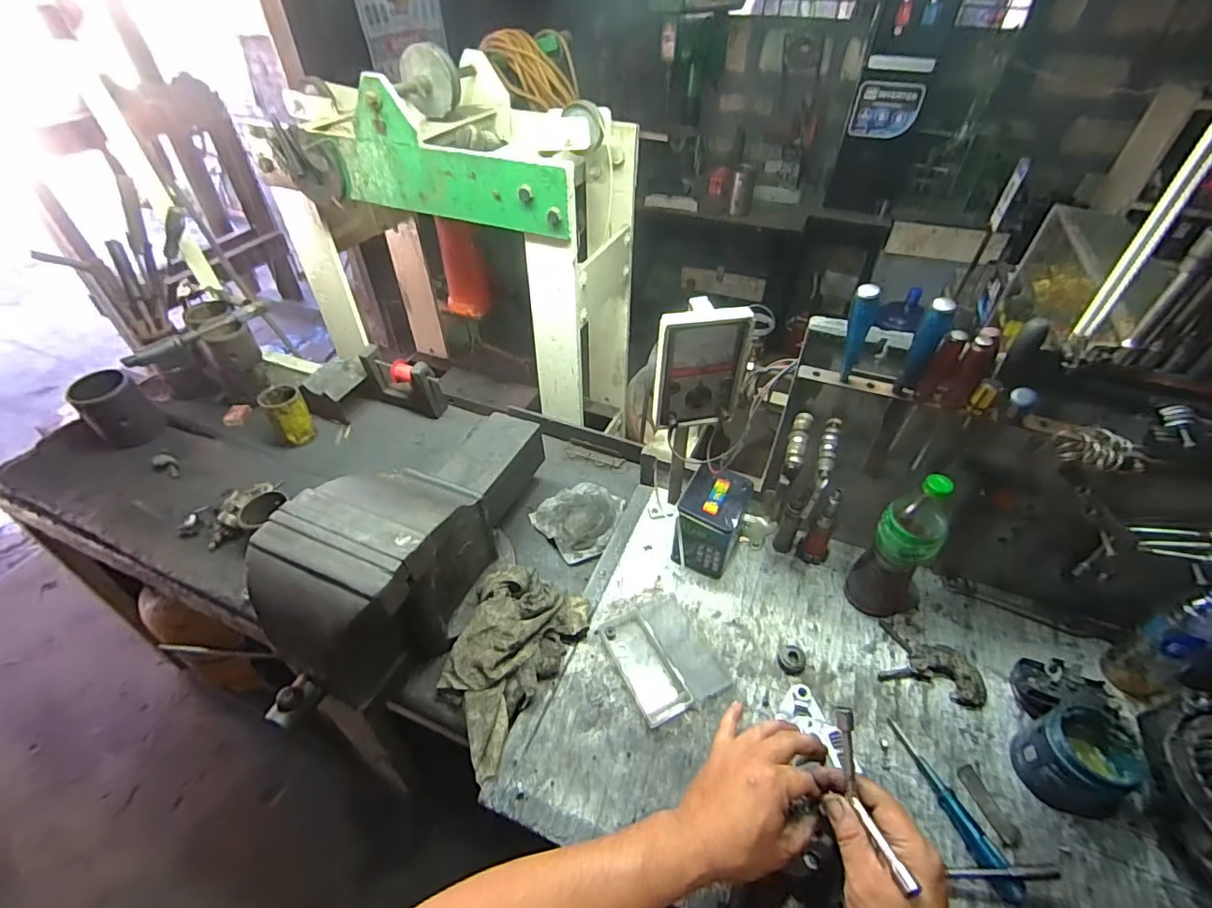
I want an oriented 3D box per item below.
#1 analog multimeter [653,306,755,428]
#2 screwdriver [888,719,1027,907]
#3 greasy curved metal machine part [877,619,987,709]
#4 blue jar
[{"bbox_3d":[0.132,-0.117,0.746,0.129,0.176,0.036,-7,45,-8],"label":"analog multimeter"},{"bbox_3d":[0.418,0.417,0.634,0.029,0.027,0.195,-9,45,-10],"label":"screwdriver"},{"bbox_3d":[0.471,0.302,0.762,0.132,0.031,0.096,17,46,16],"label":"greasy curved metal machine part"},{"bbox_3d":[0.558,0.368,0.627,0.095,0.093,0.093,0,44,0],"label":"blue jar"}]

